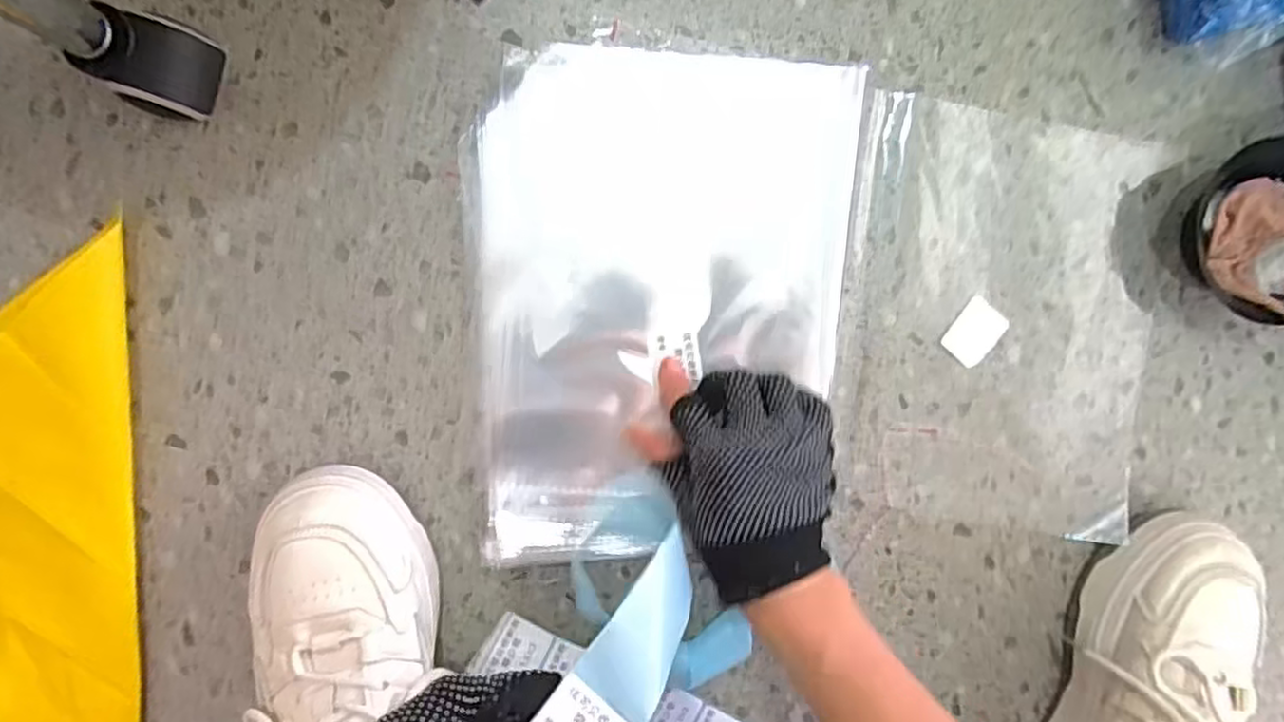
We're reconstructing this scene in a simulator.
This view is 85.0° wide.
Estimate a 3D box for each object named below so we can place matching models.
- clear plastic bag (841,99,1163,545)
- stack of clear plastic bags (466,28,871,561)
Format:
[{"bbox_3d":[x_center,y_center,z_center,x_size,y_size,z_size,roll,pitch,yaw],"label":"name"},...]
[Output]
[{"bbox_3d":[0.226,-0.024,0.444,0.196,0.009,0.257,5,93,-5],"label":"clear plastic bag"},{"bbox_3d":[0.012,-0.036,0.414,0.219,0.022,0.288,0,93,-5],"label":"stack of clear plastic bags"}]

